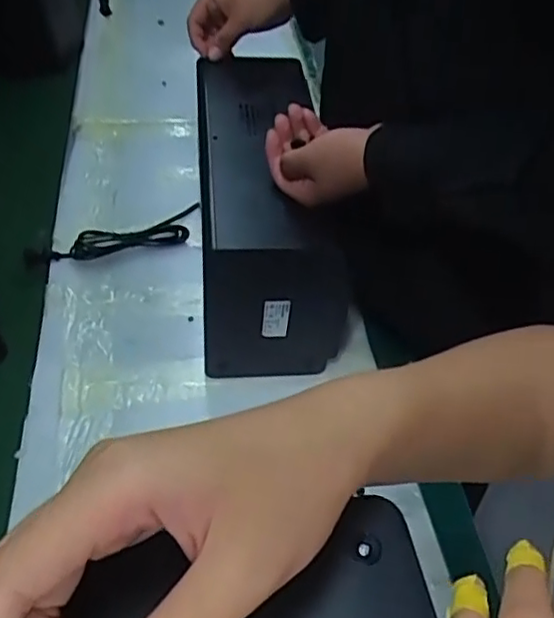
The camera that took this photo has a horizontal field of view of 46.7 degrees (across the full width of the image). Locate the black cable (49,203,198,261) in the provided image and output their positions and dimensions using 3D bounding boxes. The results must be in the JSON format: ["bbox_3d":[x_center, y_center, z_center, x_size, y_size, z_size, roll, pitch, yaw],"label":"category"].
[{"bbox_3d":[-0.186,-0.091,0.818,0.192,0.024,0.044,-21,52,-19],"label":"black cable"}]

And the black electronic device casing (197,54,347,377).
[{"bbox_3d":[-0.018,-0.116,0.741,0.142,0.194,0.332,-4,48,-4],"label":"black electronic device casing"}]

